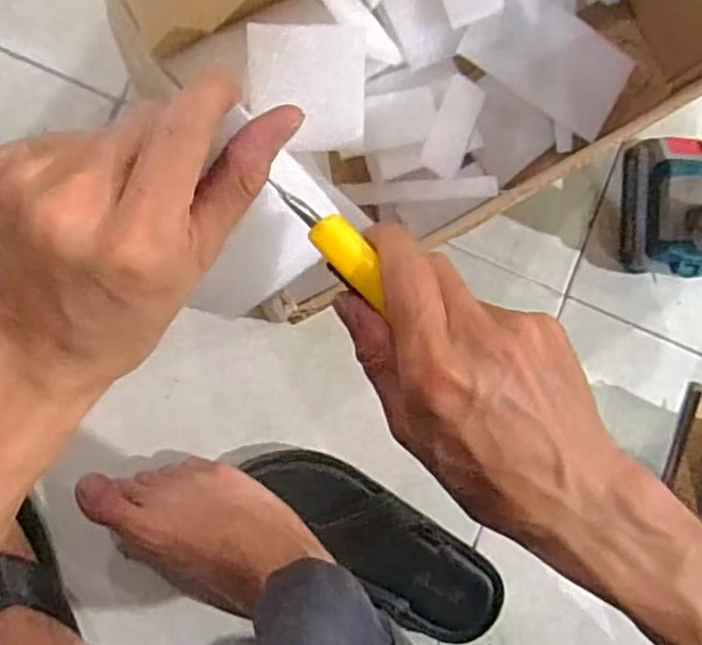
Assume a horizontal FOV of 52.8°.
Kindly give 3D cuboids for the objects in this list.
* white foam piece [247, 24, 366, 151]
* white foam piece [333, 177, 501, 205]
[{"bbox_3d":[-0.030,-0.162,0.492,0.079,0.009,0.084,-3,118,-9],"label":"white foam piece"},{"bbox_3d":[0.054,-0.105,0.566,0.124,0.006,0.017,-1,89,12],"label":"white foam piece"}]

